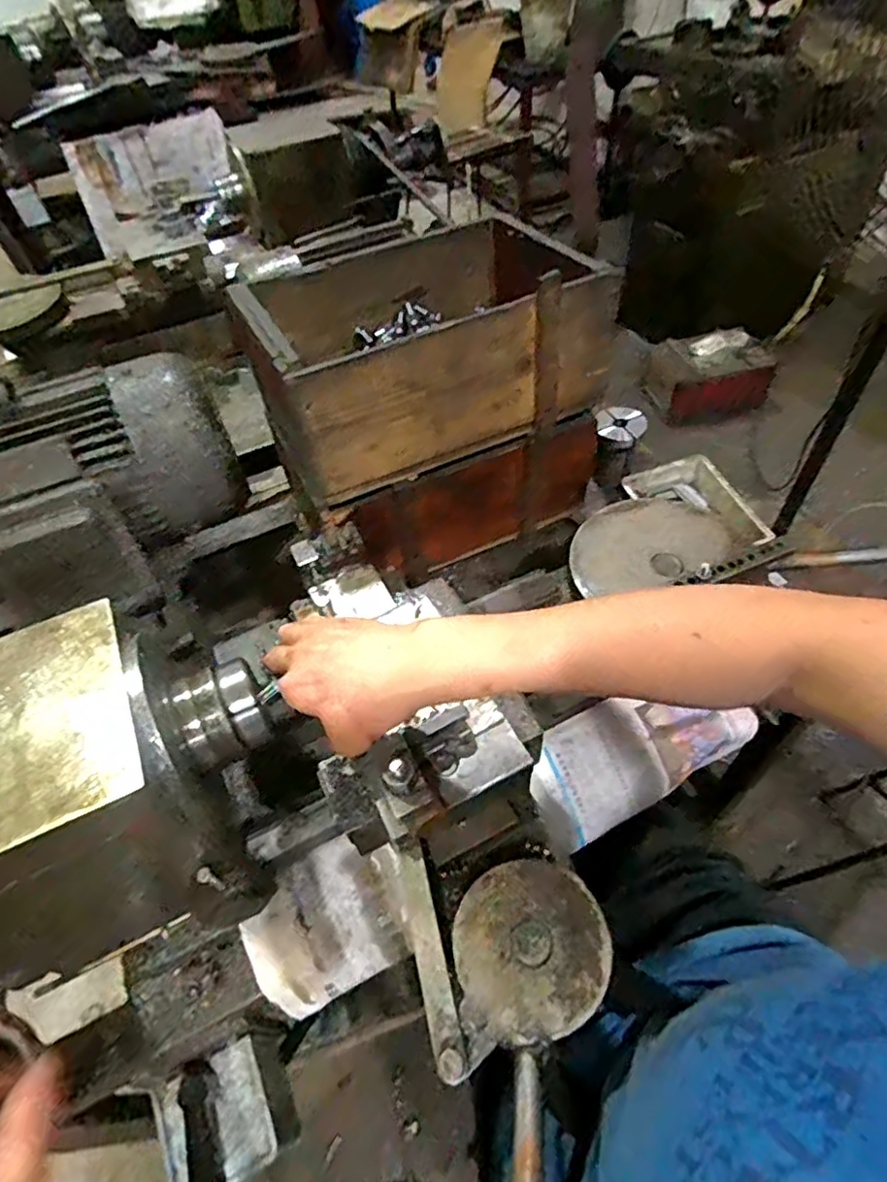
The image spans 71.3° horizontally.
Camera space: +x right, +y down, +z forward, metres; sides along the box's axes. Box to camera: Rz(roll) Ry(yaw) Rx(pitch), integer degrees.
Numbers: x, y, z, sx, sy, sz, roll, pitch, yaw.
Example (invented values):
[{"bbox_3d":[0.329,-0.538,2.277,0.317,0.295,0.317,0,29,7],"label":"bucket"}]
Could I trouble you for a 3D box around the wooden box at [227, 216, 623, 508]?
[{"bbox_3d":[-0.026,-0.279,0.692,0.335,0.145,0.241,-21,52,-12],"label":"wooden box"}]

